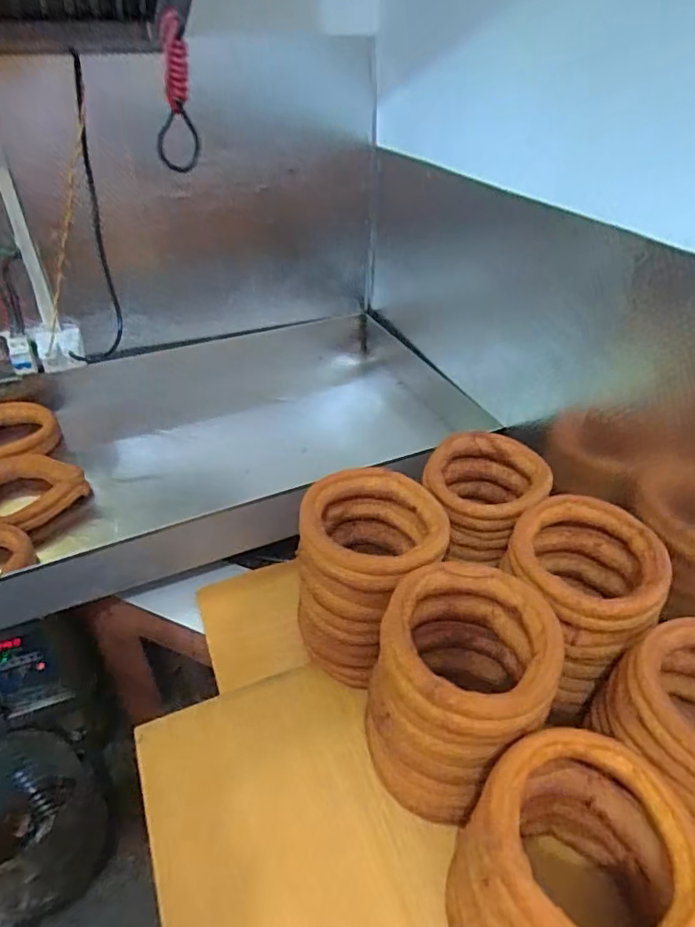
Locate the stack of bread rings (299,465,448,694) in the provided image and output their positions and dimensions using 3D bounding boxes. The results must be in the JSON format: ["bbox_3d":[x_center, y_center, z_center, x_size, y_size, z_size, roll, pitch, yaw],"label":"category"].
[{"bbox_3d":[0.039,0.163,0.840,0.188,0.240,0.209,9,37,11],"label":"stack of bread rings"}]

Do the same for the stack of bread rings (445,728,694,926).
[{"bbox_3d":[0.210,0.414,0.564,0.200,0.210,0.204,9,38,13],"label":"stack of bread rings"}]

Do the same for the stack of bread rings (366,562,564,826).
[{"bbox_3d":[0.133,0.279,0.704,0.199,0.240,0.210,13,38,17],"label":"stack of bread rings"}]

